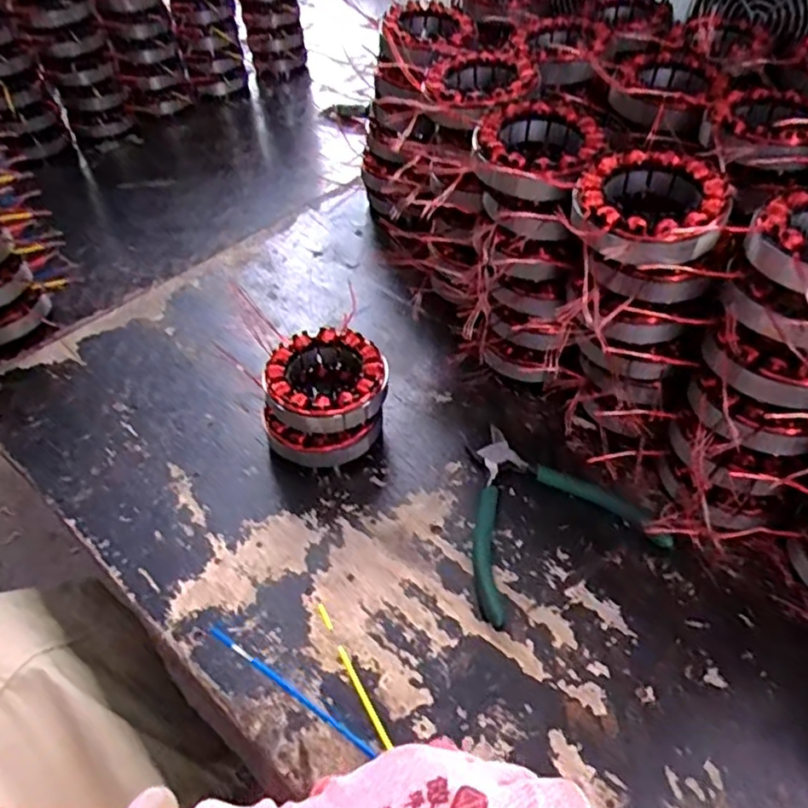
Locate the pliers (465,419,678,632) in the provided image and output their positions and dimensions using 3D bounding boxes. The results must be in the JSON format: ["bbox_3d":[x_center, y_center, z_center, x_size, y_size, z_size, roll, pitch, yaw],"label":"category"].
[{"bbox_3d":[0.087,0.065,0.448,0.131,0.013,0.137,-19,48,-13],"label":"pliers"}]

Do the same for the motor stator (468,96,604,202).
[{"bbox_3d":[0.088,-0.172,0.437,0.082,0.029,0.099,9,48,13],"label":"motor stator"}]

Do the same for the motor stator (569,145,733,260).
[{"bbox_3d":[0.145,-0.117,0.385,0.084,0.025,0.091,-2,47,3],"label":"motor stator"}]

